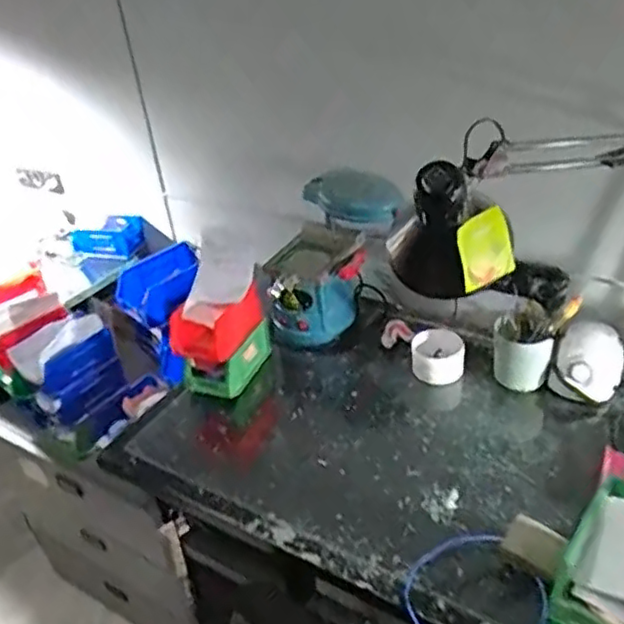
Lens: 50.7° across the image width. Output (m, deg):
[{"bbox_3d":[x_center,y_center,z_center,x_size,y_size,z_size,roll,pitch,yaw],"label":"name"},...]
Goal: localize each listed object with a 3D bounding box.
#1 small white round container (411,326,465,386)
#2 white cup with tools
[{"bbox_3d":[0.231,0.084,1.207,0.093,0.082,0.085,-5,34,3],"label":"small white round container"},{"bbox_3d":[0.385,0.050,1.150,0.125,0.166,0.119,-5,34,3],"label":"white cup with tools"}]

